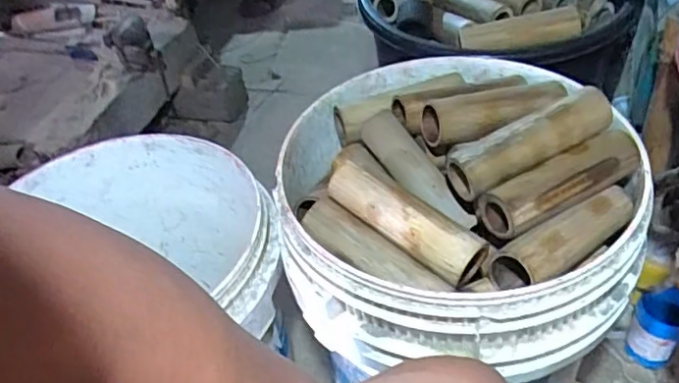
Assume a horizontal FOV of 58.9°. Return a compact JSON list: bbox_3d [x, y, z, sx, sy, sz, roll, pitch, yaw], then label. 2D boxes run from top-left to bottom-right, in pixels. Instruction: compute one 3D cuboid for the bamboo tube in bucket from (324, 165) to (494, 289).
[{"bbox_3d":[0.064,0.032,0.642,0.181,0.058,0.050,26,52,28],"label":"bamboo tube in bucket"}]

